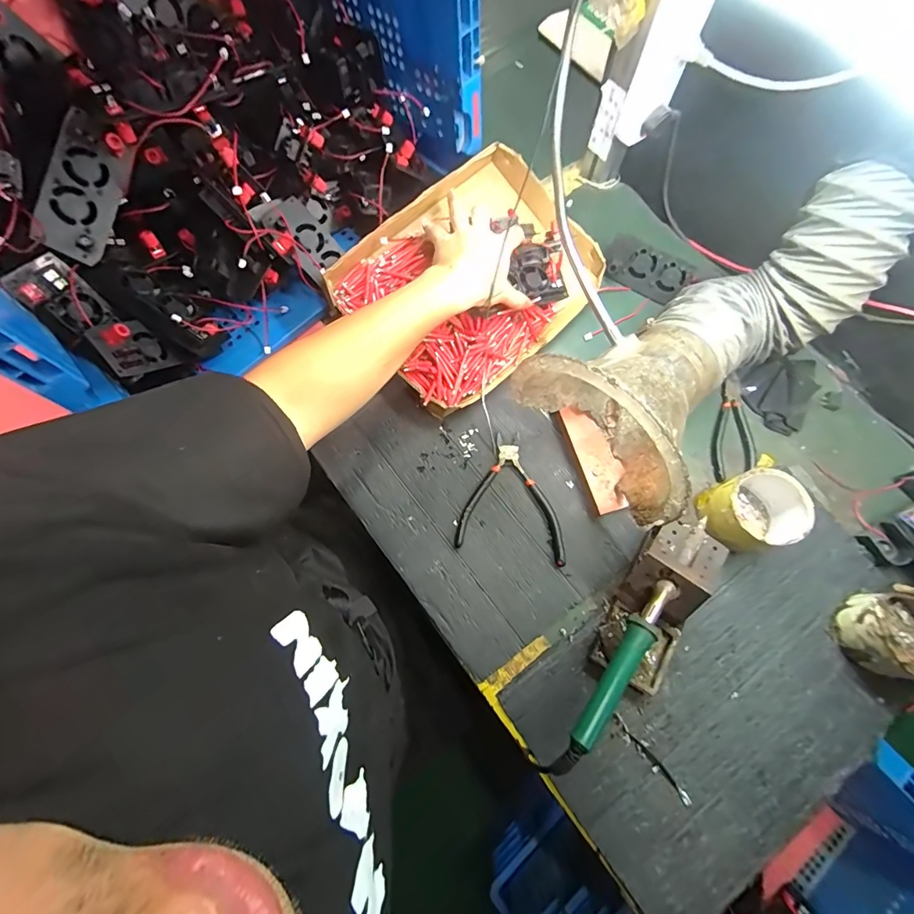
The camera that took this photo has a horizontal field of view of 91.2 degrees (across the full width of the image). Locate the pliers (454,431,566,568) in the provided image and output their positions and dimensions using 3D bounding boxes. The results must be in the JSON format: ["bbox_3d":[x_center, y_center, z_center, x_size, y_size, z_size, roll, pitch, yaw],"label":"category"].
[{"bbox_3d":[0.070,0.044,0.529,0.124,0.010,0.143,10,74,4],"label":"pliers"}]

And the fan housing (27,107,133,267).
[{"bbox_3d":[-0.381,-0.271,0.456,0.059,0.023,0.132,21,91,-38],"label":"fan housing"}]

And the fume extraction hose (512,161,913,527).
[{"bbox_3d":[0.263,-0.127,0.483,0.351,0.184,0.204,-41,77,-11],"label":"fume extraction hose"}]

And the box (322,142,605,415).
[{"bbox_3d":[0.023,-0.230,0.575,0.316,0.073,0.233,-42,77,-11],"label":"box"}]

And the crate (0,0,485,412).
[{"bbox_3d":[-0.283,-0.382,0.452,0.574,0.344,0.338,-41,77,-11],"label":"crate"}]

